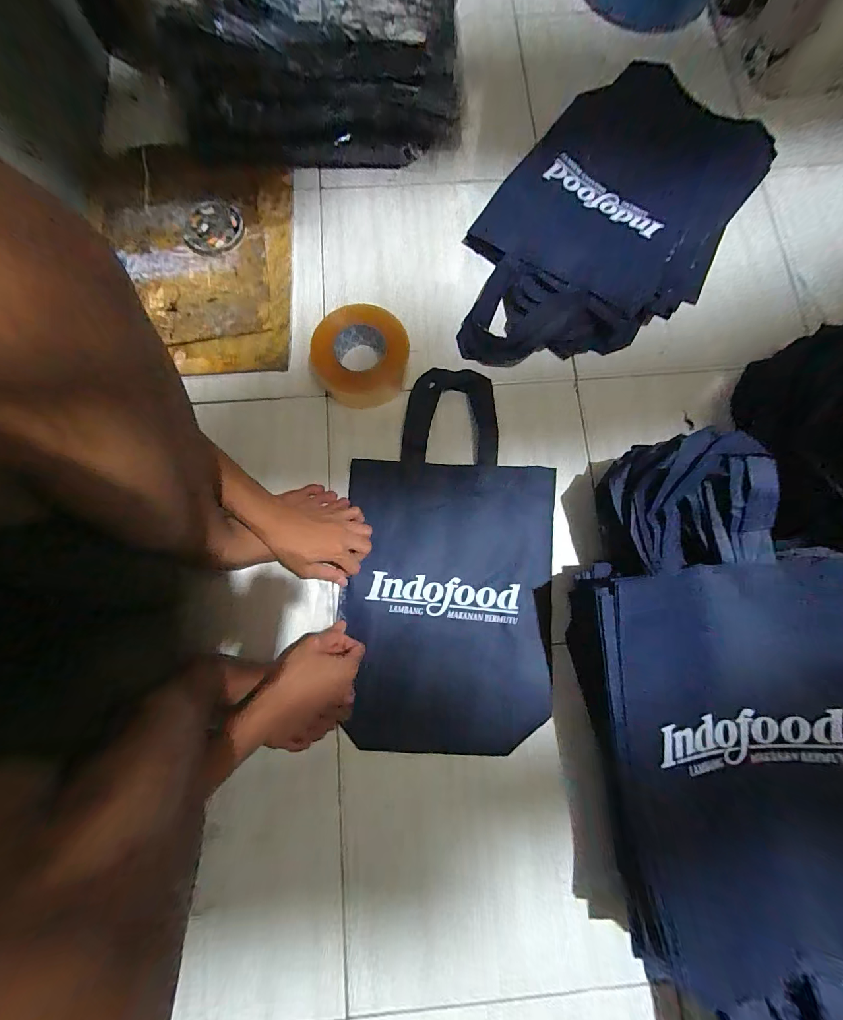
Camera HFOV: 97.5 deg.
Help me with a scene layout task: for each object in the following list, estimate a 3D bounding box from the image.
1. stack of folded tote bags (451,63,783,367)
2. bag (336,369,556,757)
[{"bbox_3d":[0.315,-0.489,0.623,0.371,0.049,0.660,31,80,5],"label":"stack of folded tote bags"},{"bbox_3d":[0.043,0.057,0.539,0.291,0.017,0.531,4,79,0],"label":"bag"}]

